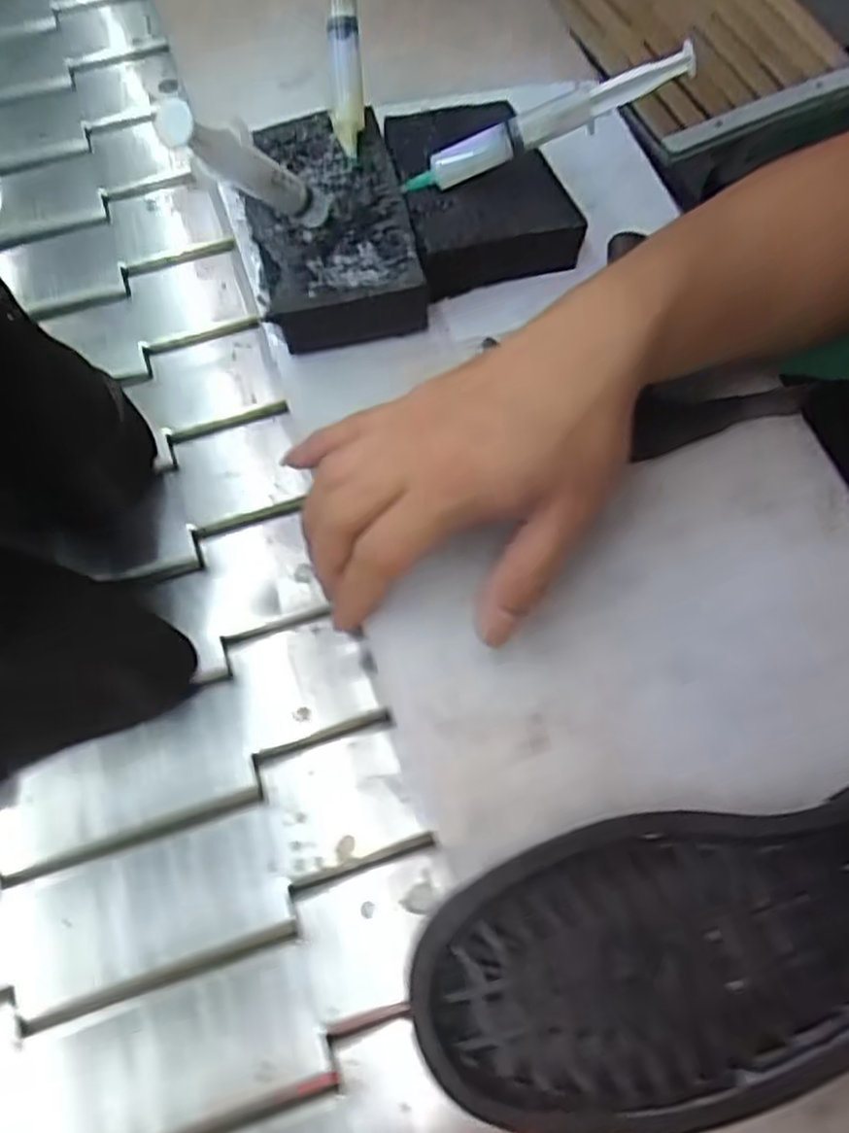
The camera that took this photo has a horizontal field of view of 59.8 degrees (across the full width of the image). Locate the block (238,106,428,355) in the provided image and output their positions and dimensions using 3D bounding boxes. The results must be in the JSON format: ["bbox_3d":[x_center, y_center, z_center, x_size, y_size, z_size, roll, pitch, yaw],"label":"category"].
[{"bbox_3d":[-0.050,-0.175,0.386,0.079,0.034,0.126,-12,67,-8],"label":"block"}]

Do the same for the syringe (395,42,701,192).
[{"bbox_3d":[0.061,-0.221,0.366,0.147,0.020,0.013,-20,70,10],"label":"syringe"}]

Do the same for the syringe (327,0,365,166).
[{"bbox_3d":[-0.042,-0.286,0.370,0.016,0.019,0.149,-3,100,-2],"label":"syringe"}]

